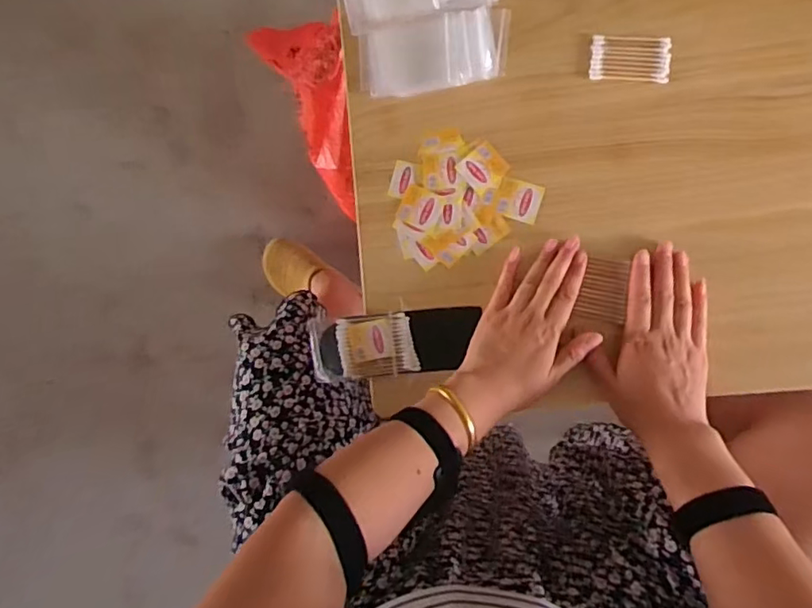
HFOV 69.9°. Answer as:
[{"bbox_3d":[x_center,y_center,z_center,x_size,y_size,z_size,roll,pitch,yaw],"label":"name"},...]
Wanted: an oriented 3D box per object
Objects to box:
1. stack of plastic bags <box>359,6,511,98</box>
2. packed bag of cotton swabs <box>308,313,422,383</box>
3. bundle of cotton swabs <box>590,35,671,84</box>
[{"bbox_3d":[0.029,-0.251,0.586,0.152,0.024,0.067,-9,86,9],"label":"stack of plastic bags"},{"bbox_3d":[-0.046,0.044,0.593,0.110,0.010,0.064,-8,86,9],"label":"packed bag of cotton swabs"},{"bbox_3d":[0.217,-0.239,0.561,0.073,0.011,0.041,7,88,10],"label":"bundle of cotton swabs"}]

